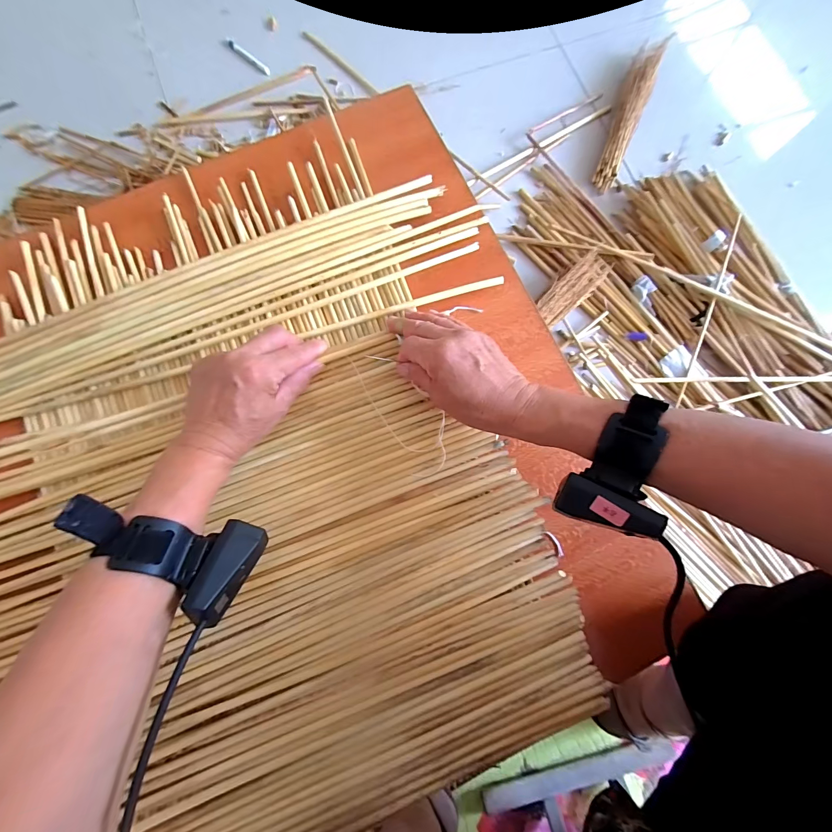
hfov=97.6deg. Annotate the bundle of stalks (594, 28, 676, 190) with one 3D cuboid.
[{"bbox_3d":[0.407,-0.578,0.692,0.057,0.047,0.322,21,80,3],"label":"bundle of stalks"}]

